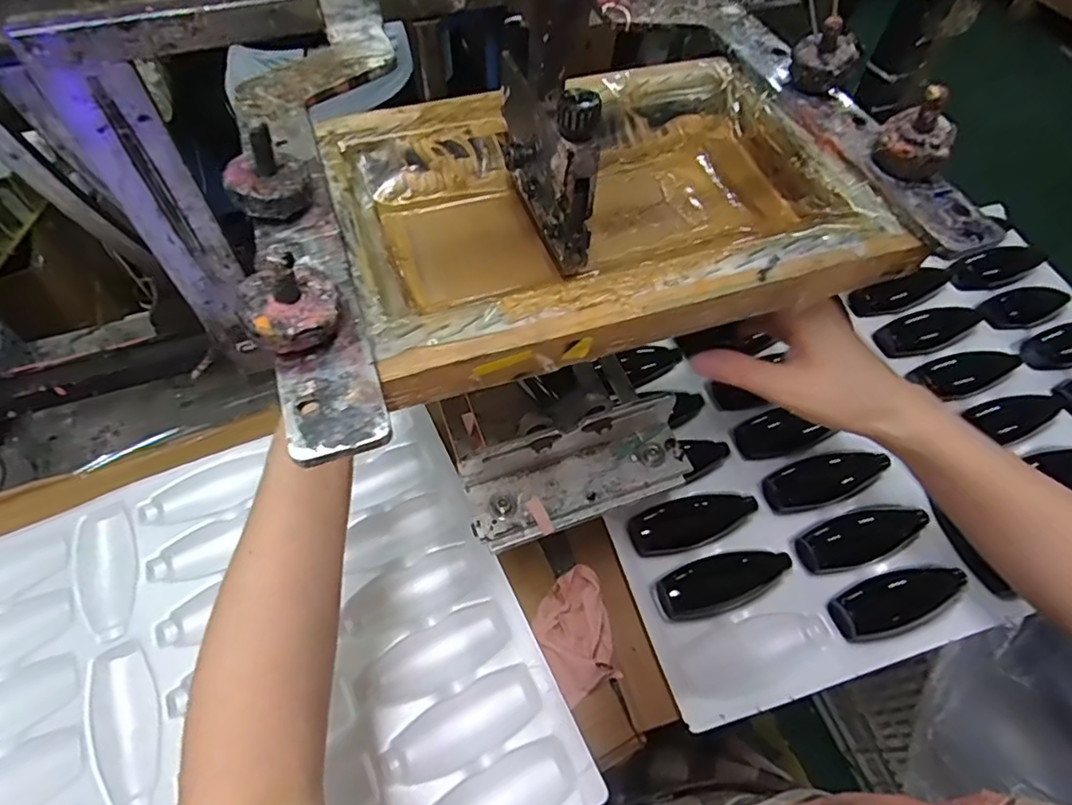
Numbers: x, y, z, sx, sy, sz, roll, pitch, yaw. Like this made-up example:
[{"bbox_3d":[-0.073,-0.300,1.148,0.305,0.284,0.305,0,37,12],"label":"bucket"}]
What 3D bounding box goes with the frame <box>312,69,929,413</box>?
[{"bbox_3d":[0.029,-0.093,0.272,0.230,0.034,0.162,-15,61,-13],"label":"frame"}]

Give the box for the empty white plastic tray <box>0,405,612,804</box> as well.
[{"bbox_3d":[-0.276,0.221,0.393,0.540,0.032,0.359,-21,63,-16],"label":"empty white plastic tray"}]

